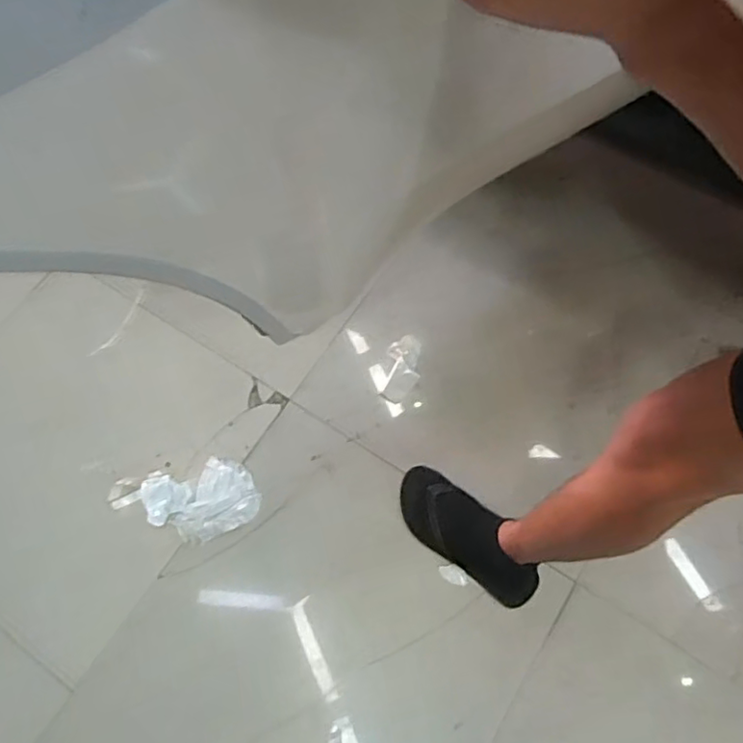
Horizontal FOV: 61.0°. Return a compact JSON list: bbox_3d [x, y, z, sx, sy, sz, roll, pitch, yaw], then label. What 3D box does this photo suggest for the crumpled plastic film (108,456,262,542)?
[{"bbox_3d":[-0.340,0.240,1.147,0.263,0.034,0.143,-13,69,-4],"label":"crumpled plastic film"}]

